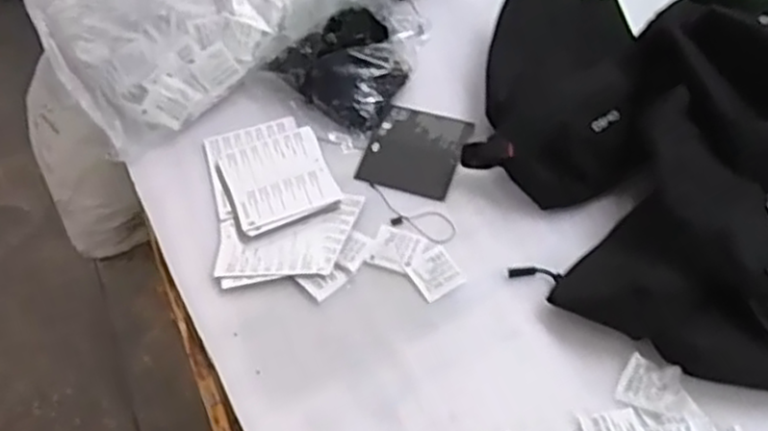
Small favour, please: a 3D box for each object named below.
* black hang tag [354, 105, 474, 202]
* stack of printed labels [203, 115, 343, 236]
[{"bbox_3d":[0.031,-0.064,0.701,0.089,0.010,0.098,16,59,15],"label":"black hang tag"},{"bbox_3d":[-0.107,-0.040,0.689,0.105,0.012,0.128,-20,57,-8],"label":"stack of printed labels"}]

